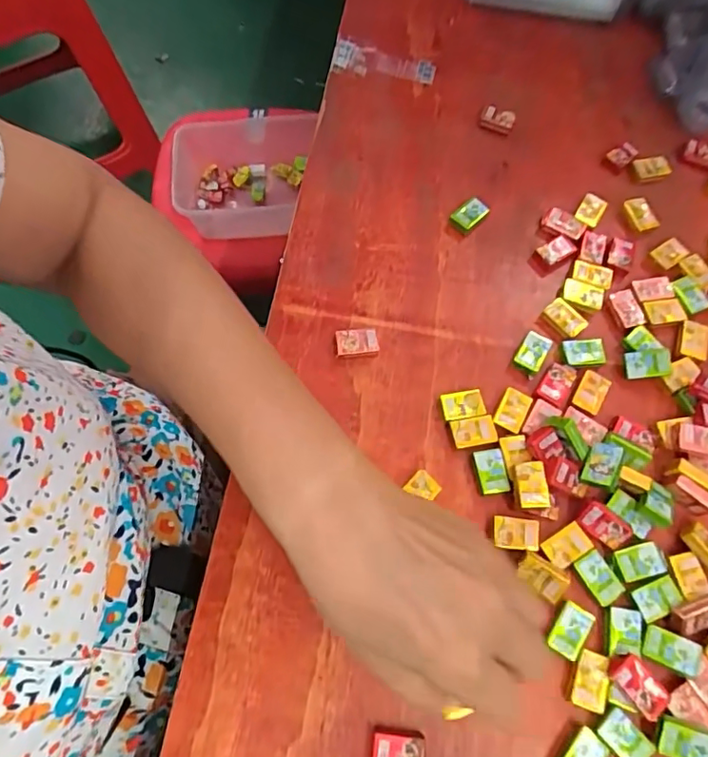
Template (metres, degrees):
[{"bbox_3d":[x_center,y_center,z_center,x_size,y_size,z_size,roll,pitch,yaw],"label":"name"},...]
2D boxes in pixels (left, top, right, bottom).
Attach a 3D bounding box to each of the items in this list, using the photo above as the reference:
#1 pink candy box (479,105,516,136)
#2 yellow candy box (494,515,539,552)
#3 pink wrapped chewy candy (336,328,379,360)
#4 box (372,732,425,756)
[{"bbox_3d":[0.109,-0.197,0.406,0.025,0.008,0.018,21,69,6],"label":"pink candy box"},{"bbox_3d":[0.089,0.085,0.292,0.025,0.004,0.017,6,68,1],"label":"yellow candy box"},{"bbox_3d":[0.002,-0.022,0.335,0.026,0.010,0.017,-2,68,-3],"label":"pink wrapped chewy candy"},{"bbox_3d":[0.021,0.181,0.258,0.025,0.007,0.016,7,68,1],"label":"box"}]

